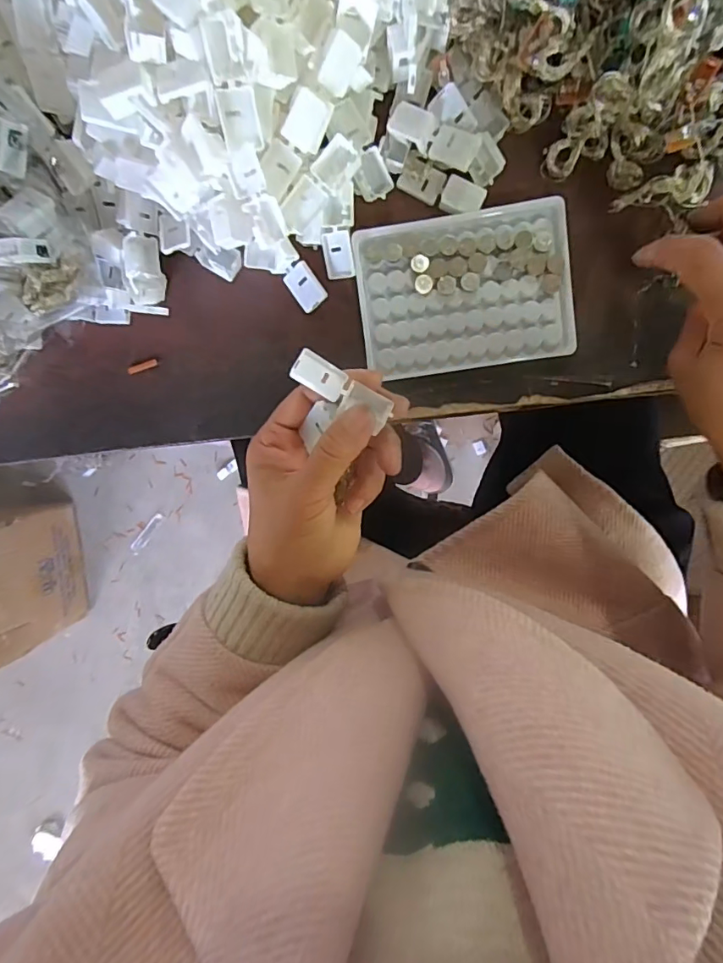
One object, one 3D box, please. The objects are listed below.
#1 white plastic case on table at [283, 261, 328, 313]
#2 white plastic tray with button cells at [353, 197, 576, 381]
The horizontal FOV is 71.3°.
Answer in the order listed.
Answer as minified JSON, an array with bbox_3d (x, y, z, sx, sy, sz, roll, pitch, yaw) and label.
[{"bbox_3d":[-0.036,-0.127,0.329,0.019,0.011,0.027,-36,92,9],"label":"white plastic case on table"},{"bbox_3d":[0.064,-0.120,0.319,0.128,0.012,0.094,-7,97,7],"label":"white plastic tray with button cells"}]

